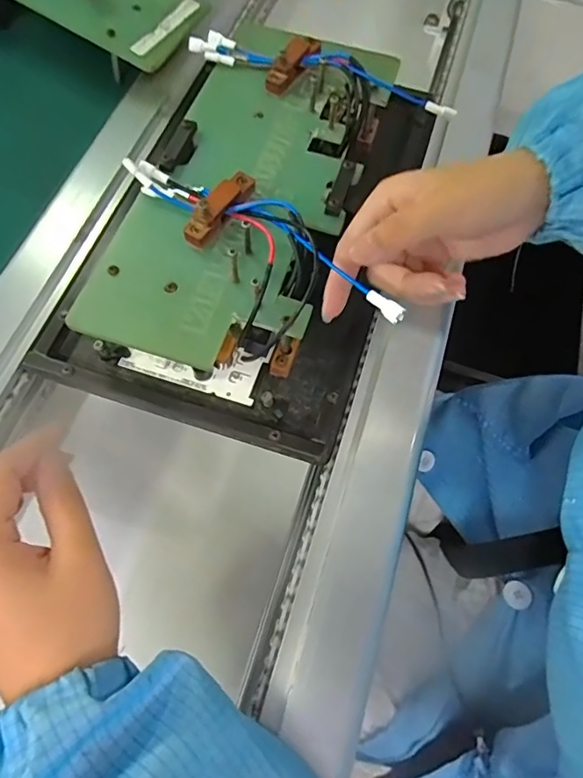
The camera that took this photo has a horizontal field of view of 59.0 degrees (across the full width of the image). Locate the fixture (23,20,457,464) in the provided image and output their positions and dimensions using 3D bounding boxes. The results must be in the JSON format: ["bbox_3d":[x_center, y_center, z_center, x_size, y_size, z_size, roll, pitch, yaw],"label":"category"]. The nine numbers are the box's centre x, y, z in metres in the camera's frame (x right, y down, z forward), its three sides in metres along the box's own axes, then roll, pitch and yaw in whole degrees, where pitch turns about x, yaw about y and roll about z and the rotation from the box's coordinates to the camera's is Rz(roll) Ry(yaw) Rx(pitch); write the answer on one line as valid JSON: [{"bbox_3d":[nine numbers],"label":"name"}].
[{"bbox_3d":[-0.019,-0.126,0.355,0.189,0.068,0.307,18,65,7],"label":"fixture"}]

